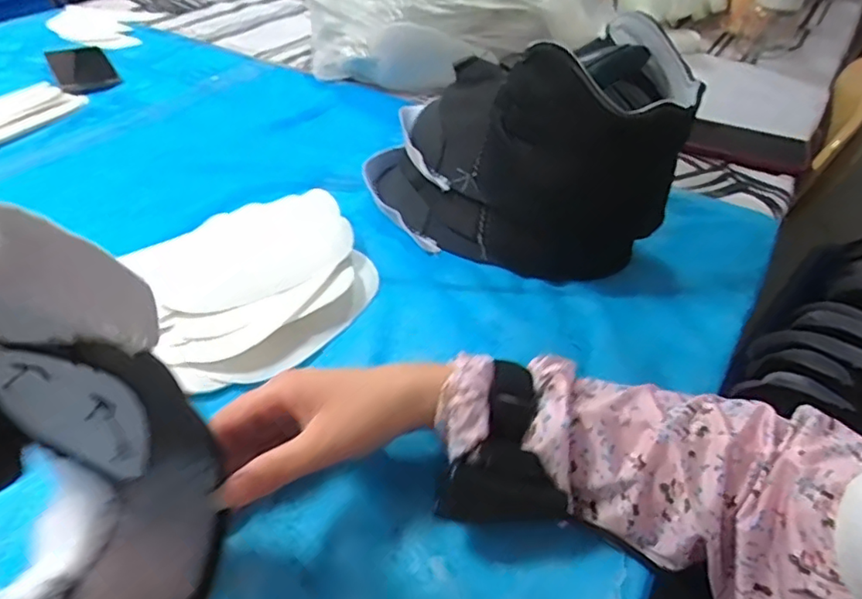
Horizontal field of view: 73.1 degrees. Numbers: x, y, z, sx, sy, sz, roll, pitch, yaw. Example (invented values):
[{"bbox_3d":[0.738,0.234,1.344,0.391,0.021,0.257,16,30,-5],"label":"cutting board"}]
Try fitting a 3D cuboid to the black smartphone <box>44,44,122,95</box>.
[{"bbox_3d":[-0.485,-0.323,0.810,0.072,0.007,0.162,-25,50,-26],"label":"black smartphone"}]

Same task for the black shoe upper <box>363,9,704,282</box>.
[{"bbox_3d":[0.070,-0.138,0.506,0.268,0.188,0.112,25,48,21],"label":"black shoe upper"}]

